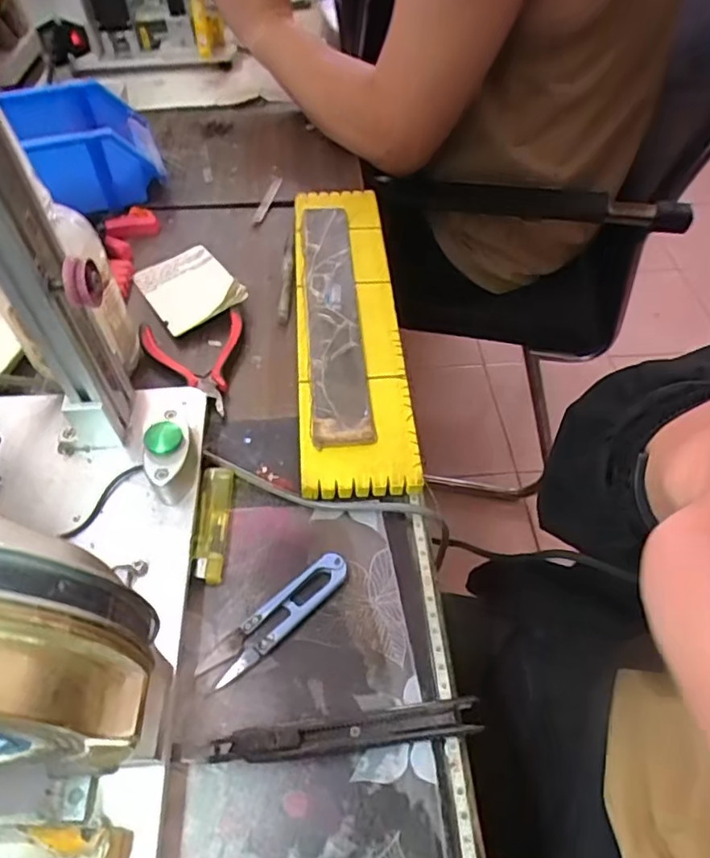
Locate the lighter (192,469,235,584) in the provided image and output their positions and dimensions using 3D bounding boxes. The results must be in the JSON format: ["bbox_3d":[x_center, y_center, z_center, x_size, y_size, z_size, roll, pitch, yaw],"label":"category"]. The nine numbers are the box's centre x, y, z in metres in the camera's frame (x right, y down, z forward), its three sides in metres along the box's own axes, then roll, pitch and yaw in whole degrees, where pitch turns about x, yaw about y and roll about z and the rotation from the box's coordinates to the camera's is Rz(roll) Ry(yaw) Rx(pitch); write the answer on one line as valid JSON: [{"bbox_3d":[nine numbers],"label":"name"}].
[{"bbox_3d":[-0.090,0.059,0.376,0.019,0.008,0.079,-1,52,-1],"label":"lighter"}]

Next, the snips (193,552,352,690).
[{"bbox_3d":[-0.043,0.107,0.341,0.097,0.011,0.021,-37,60,-25],"label":"snips"}]

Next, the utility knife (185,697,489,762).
[{"bbox_3d":[-0.010,0.158,0.306,0.148,0.013,0.017,-6,53,-5],"label":"utility knife"}]

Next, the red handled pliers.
[{"bbox_3d":[-0.131,-0.057,0.456,0.075,0.011,0.094,2,52,2],"label":"red handled pliers"}]

